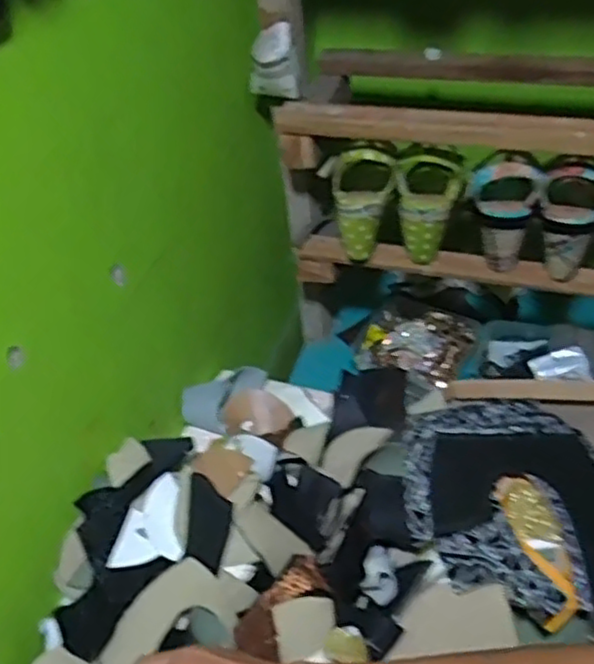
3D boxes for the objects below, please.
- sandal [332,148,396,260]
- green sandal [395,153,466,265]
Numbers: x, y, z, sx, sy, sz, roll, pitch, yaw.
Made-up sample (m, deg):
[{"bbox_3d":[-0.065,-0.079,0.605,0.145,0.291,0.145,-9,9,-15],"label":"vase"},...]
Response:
[{"bbox_3d":[0.078,-0.161,0.897,0.081,0.142,0.061,7,13,15],"label":"sandal"},{"bbox_3d":[0.163,-0.155,0.885,0.082,0.123,0.070,4,44,12],"label":"green sandal"}]

